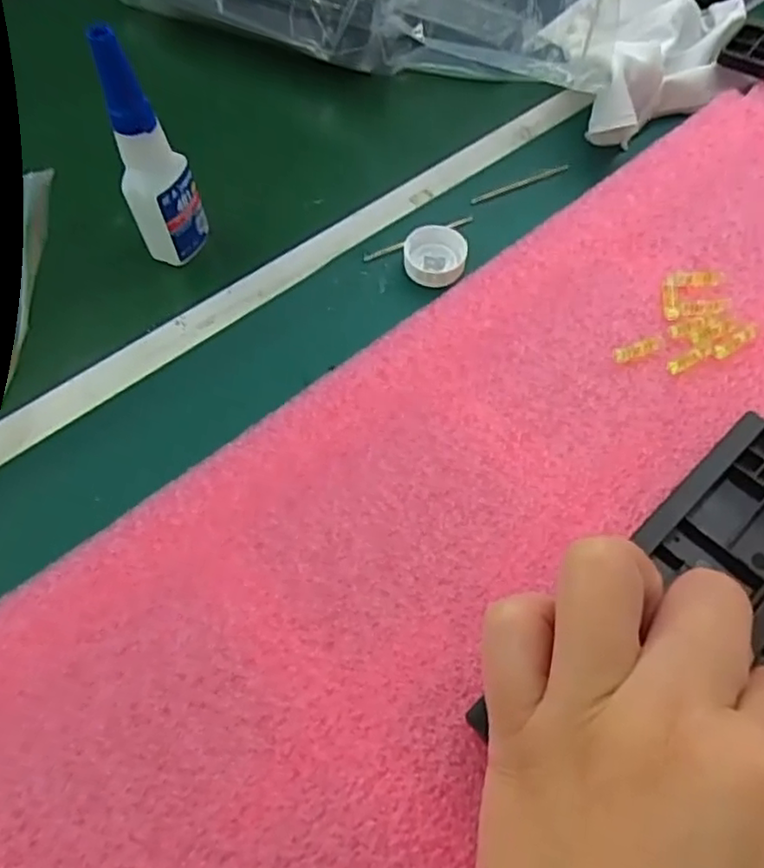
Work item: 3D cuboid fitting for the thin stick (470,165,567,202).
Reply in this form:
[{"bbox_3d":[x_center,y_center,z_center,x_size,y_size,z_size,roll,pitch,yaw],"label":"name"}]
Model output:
[{"bbox_3d":[0.075,-0.137,0.359,0.060,0.004,0.004,-24,61,-11],"label":"thin stick"}]

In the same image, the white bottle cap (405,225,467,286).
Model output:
[{"bbox_3d":[0.026,-0.089,0.329,0.031,0.011,0.031,8,60,8],"label":"white bottle cap"}]

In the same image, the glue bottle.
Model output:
[{"bbox_3d":[-0.110,-0.131,0.311,0.023,0.104,0.028,11,60,9],"label":"glue bottle"}]

